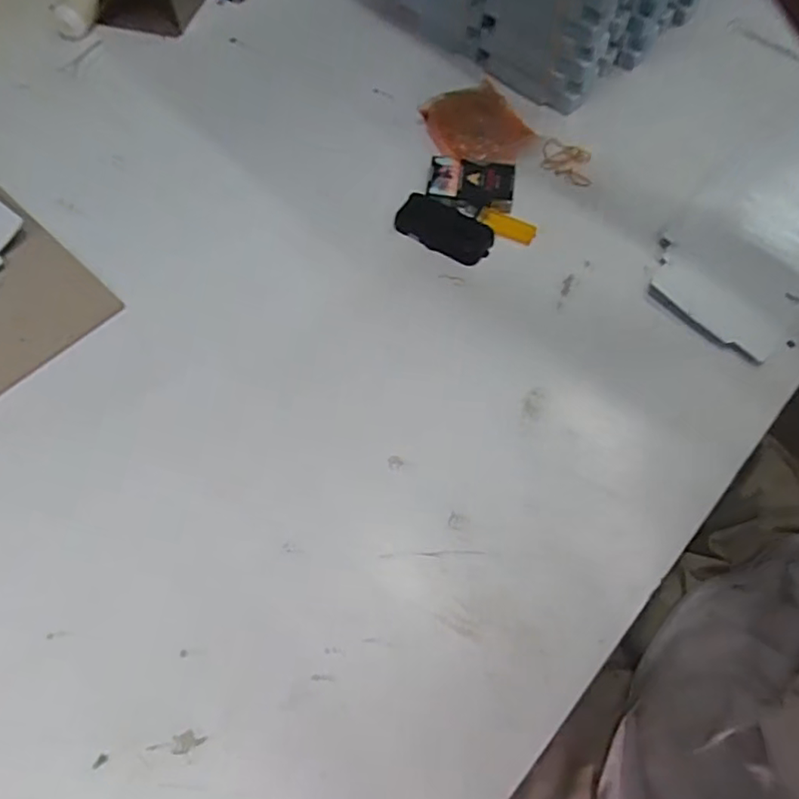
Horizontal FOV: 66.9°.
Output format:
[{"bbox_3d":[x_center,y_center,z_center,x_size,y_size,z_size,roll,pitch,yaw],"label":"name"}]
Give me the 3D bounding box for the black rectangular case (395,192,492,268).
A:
[{"bbox_3d":[0.049,-0.186,0.663,0.106,0.018,0.055,31,78,6],"label":"black rectangular case"}]

